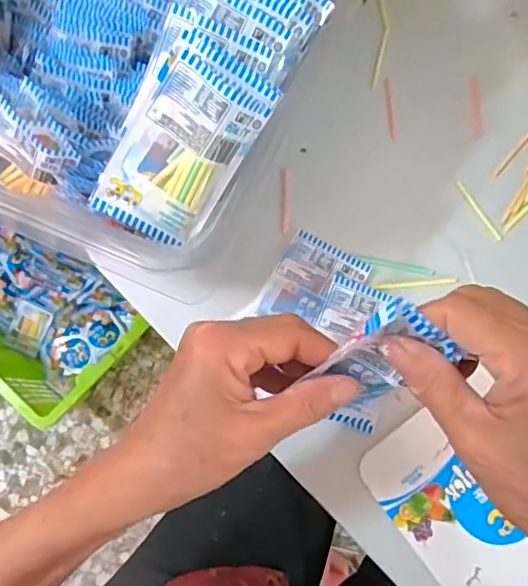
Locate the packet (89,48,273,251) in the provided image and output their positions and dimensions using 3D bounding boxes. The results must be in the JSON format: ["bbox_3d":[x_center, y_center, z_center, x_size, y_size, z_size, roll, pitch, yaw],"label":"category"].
[{"bbox_3d":[-0.049,-0.075,0.326,0.059,0.012,0.105,31,116,-16],"label":"packet"}]

